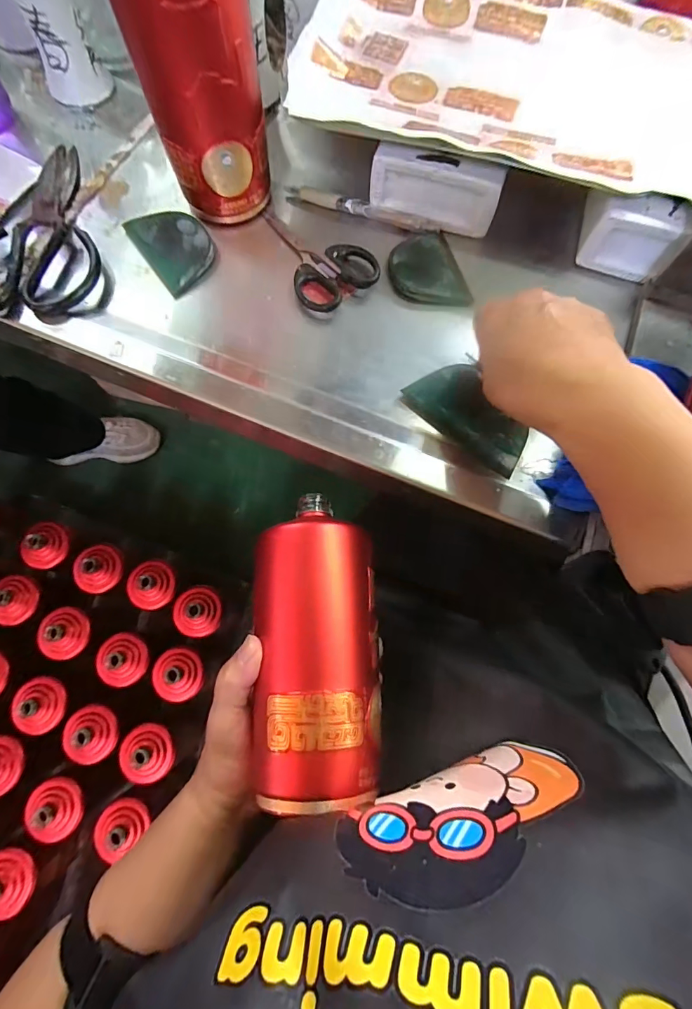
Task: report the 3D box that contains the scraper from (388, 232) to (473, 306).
[{"bbox_3d":[0.068,-0.195,0.356,0.058,0.009,0.076,-14,75,-5],"label":"scraper"}]

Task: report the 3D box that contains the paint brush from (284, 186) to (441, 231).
[{"bbox_3d":[0.014,-0.258,0.372,0.136,0.014,0.012,19,75,4],"label":"paint brush"}]

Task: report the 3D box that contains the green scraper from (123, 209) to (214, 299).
[{"bbox_3d":[-0.145,-0.221,0.359,0.054,0.009,0.086,-34,78,-9],"label":"green scraper"}]

